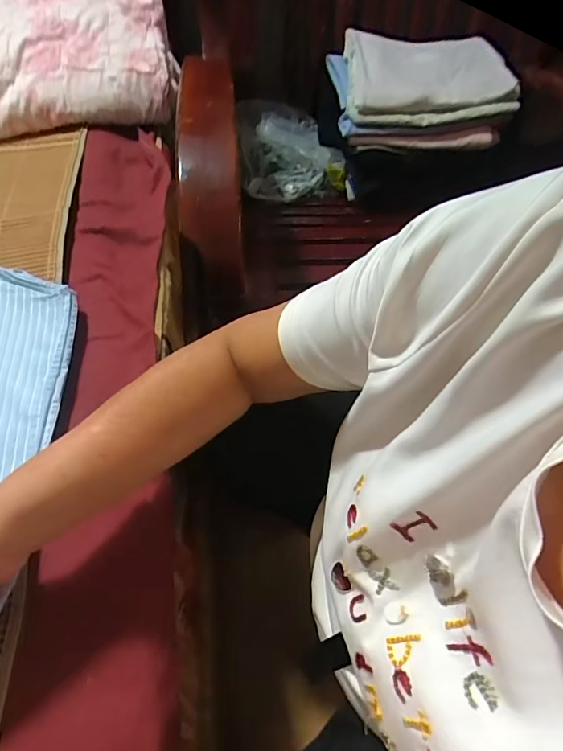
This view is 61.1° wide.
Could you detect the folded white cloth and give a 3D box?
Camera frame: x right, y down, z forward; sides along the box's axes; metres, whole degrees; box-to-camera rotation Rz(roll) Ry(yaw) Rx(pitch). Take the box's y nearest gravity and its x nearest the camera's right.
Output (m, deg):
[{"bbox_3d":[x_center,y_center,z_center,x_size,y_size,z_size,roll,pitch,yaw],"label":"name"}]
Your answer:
[{"bbox_3d":[0.252,-0.522,0.827,0.289,0.062,0.202,-4,58,-6],"label":"folded white cloth"}]

